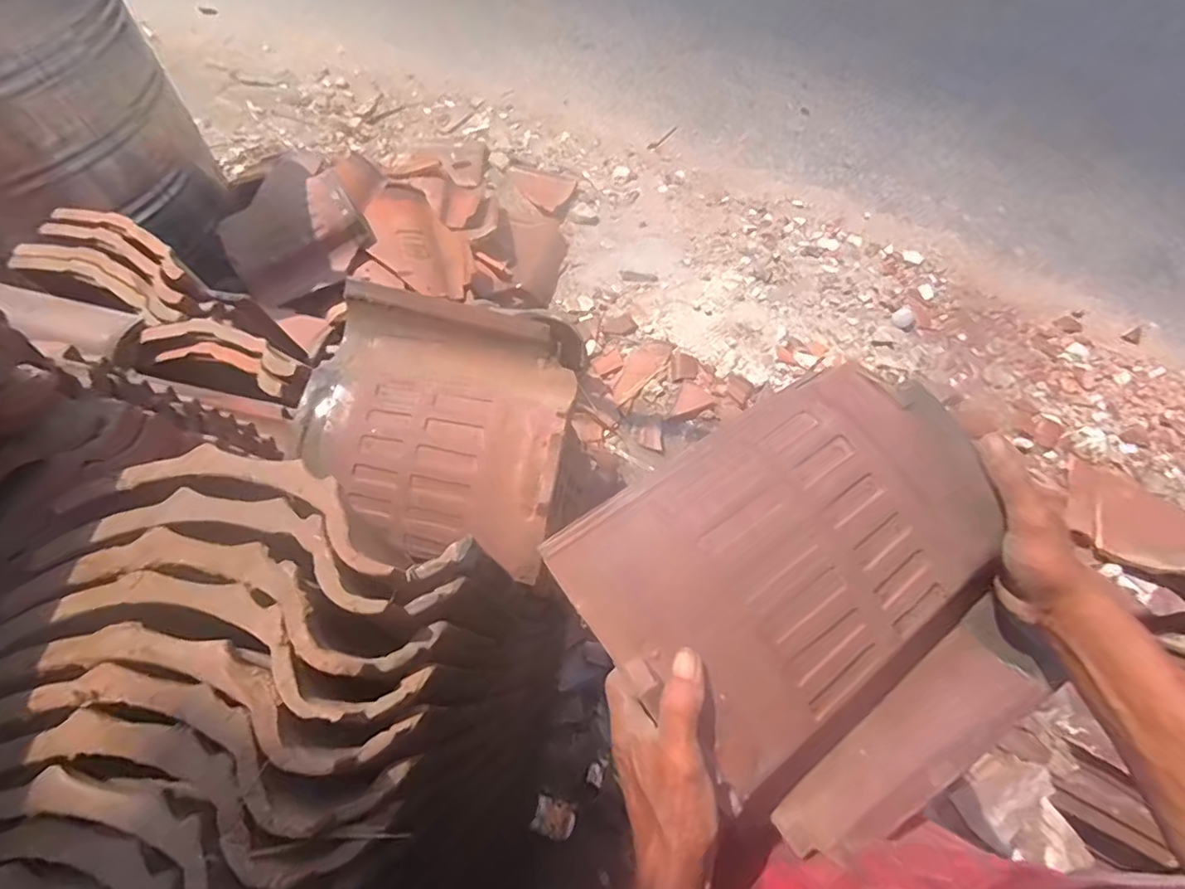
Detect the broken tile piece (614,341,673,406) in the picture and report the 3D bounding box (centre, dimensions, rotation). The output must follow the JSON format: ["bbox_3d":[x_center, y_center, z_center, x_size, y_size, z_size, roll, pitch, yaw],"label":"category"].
[{"bbox_3d":[0.132,-0.211,1.579,0.086,0.014,0.237,42,69,15],"label":"broken tile piece"}]

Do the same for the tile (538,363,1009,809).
[{"bbox_3d":[0.150,0.083,0.420,0.301,0.047,0.220,-32,84,-11],"label":"tile"}]

